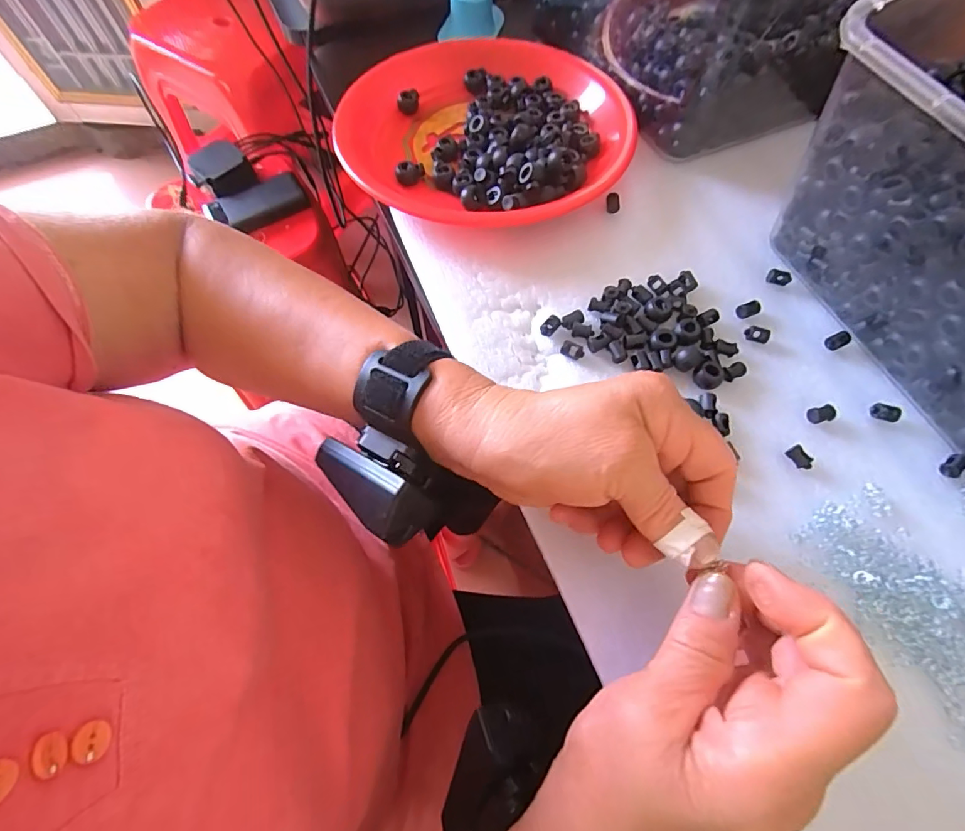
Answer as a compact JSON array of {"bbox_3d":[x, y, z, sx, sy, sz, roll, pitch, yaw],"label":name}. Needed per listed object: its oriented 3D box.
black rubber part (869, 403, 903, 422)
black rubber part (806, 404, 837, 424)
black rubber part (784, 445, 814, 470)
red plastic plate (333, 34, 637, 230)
[{"bbox_3d":[0.249,-0.002,0.292,0.014,0.008,0.009,14,67,7],"label":"black rubber part"},{"bbox_3d":[0.209,-0.001,0.291,0.015,0.007,0.009,-13,67,-4],"label":"black rubber part"},{"bbox_3d":[0.188,0.025,0.279,0.007,0.007,0.014,-29,69,-11],"label":"black rubber part"},{"bbox_3d":[0.005,-0.230,0.378,0.218,0.037,0.225,0,67,0],"label":"red plastic plate"}]

